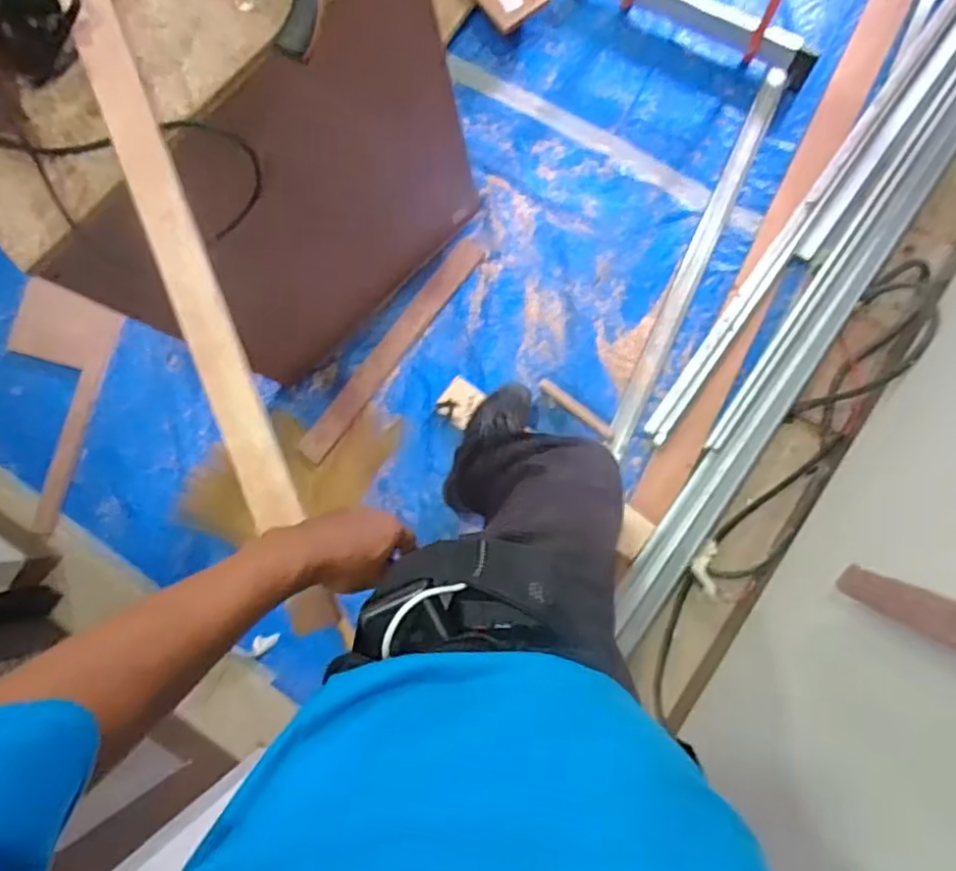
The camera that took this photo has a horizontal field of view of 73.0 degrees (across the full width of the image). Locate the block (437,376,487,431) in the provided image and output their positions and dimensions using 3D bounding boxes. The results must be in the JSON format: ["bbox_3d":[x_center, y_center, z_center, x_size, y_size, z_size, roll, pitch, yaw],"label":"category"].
[{"bbox_3d":[-0.040,-0.075,1.459,0.086,0.015,0.096,35,88,9],"label":"block"}]

